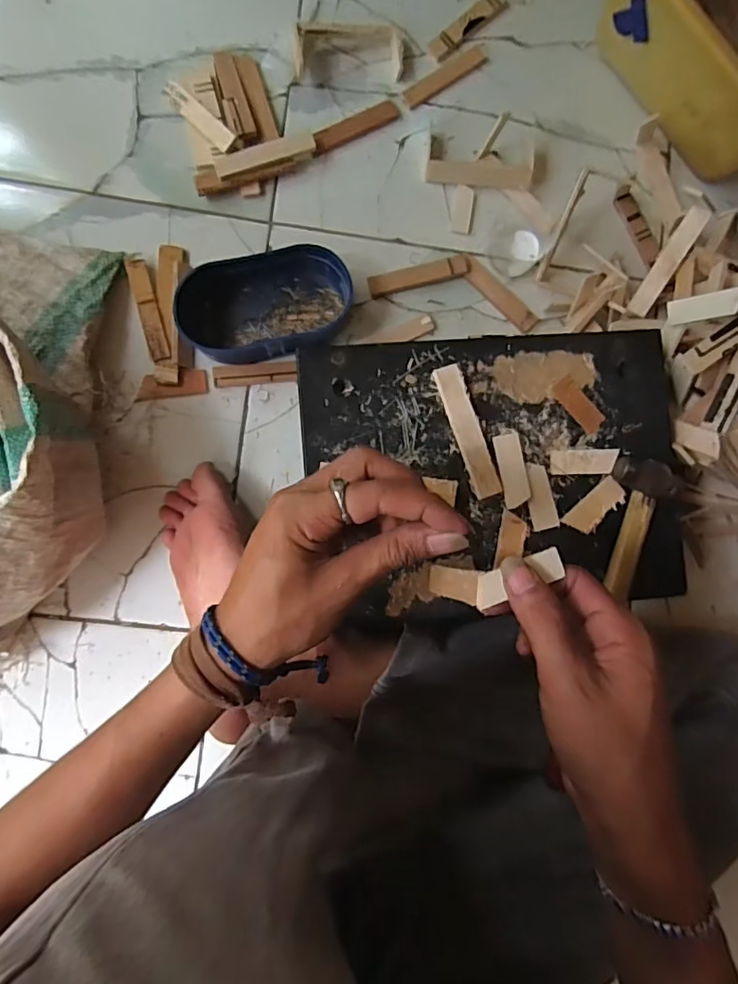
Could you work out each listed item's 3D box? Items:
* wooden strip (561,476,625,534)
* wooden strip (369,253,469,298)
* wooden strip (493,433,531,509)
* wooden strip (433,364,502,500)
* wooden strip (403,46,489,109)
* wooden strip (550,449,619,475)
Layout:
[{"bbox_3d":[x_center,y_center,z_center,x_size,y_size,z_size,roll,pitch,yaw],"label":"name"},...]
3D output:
[{"bbox_3d":[0.167,0.012,0.395,0.049,0.006,0.020,-42,91,-6],"label":"wooden strip"},{"bbox_3d":[0.049,-0.211,0.521,0.098,0.006,0.020,-14,105,2],"label":"wooden strip"},{"bbox_3d":[0.105,-0.016,0.389,0.019,0.005,0.053,-9,88,-5],"label":"wooden strip"},{"bbox_3d":[0.071,-0.043,0.388,0.019,0.009,0.097,-20,89,-5],"label":"wooden strip"},{"bbox_3d":[0.079,-0.424,0.545,0.098,0.004,0.020,-35,90,-6],"label":"wooden strip"},{"bbox_3d":[0.160,-0.022,0.396,0.050,0.004,0.018,-2,87,-5],"label":"wooden strip"}]

